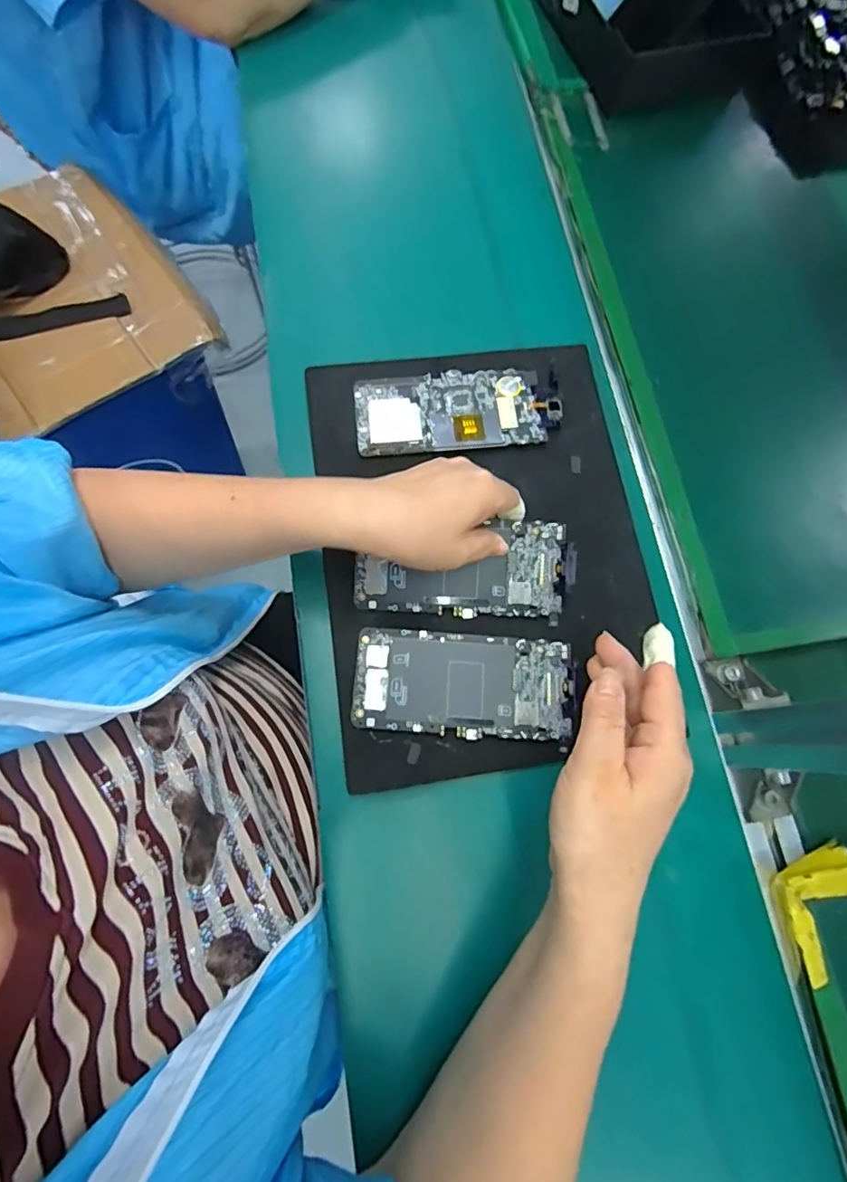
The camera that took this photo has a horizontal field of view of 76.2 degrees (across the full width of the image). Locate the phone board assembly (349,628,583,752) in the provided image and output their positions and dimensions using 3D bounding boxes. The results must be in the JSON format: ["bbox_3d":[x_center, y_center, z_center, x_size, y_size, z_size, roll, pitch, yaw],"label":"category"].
[{"bbox_3d":[0.031,0.068,0.397,0.162,0.006,0.075,7,74,-2],"label":"phone board assembly"}]

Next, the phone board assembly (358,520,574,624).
[{"bbox_3d":[0.030,-0.018,0.406,0.158,0.013,0.074,4,94,-1],"label":"phone board assembly"}]

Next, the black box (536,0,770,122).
[{"bbox_3d":[0.234,-0.648,0.570,0.186,0.061,0.261,-16,76,-8],"label":"black box"}]

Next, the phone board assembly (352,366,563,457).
[{"bbox_3d":[0.029,-0.154,0.465,0.173,0.012,0.074,-6,75,-5],"label":"phone board assembly"}]

